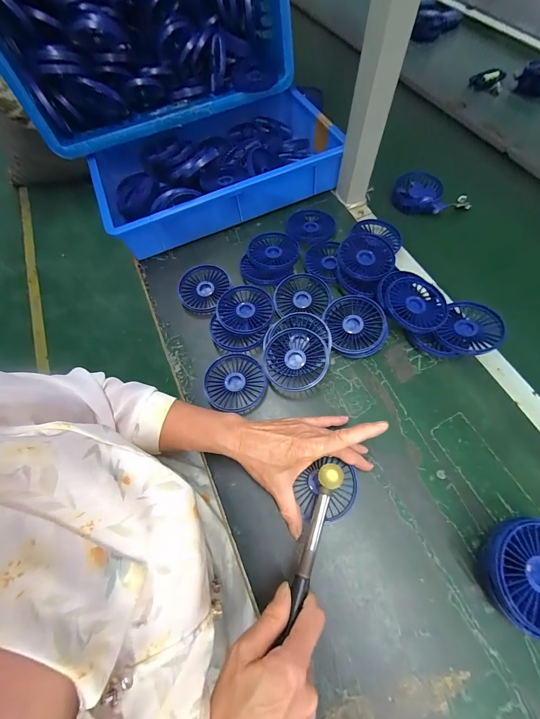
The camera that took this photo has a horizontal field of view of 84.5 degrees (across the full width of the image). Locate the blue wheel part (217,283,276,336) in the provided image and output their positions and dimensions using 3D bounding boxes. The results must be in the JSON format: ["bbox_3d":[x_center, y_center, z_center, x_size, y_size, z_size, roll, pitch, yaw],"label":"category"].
[{"bbox_3d":[-0.037,-0.077,0.463,0.088,0.012,0.082,-1,66,3],"label":"blue wheel part"}]

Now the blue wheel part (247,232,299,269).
[{"bbox_3d":[0.005,-0.185,0.505,0.083,0.019,0.083,-1,66,3],"label":"blue wheel part"}]

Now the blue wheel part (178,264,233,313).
[{"bbox_3d":[-0.109,-0.118,0.499,0.078,0.026,0.087,31,71,16],"label":"blue wheel part"}]

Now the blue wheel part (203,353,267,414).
[{"bbox_3d":[-0.049,0.034,0.423,0.085,0.019,0.084,-1,66,3],"label":"blue wheel part"}]

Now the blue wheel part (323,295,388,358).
[{"bbox_3d":[0.125,-0.048,0.435,0.082,0.029,0.088,-1,66,3],"label":"blue wheel part"}]

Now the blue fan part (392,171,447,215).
[{"bbox_3d":[0.282,-0.317,0.569,0.085,0.036,0.098,11,67,8],"label":"blue fan part"}]

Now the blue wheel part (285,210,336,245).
[{"bbox_3d":[0.073,-0.241,0.532,0.086,0.011,0.090,-1,66,3],"label":"blue wheel part"}]

